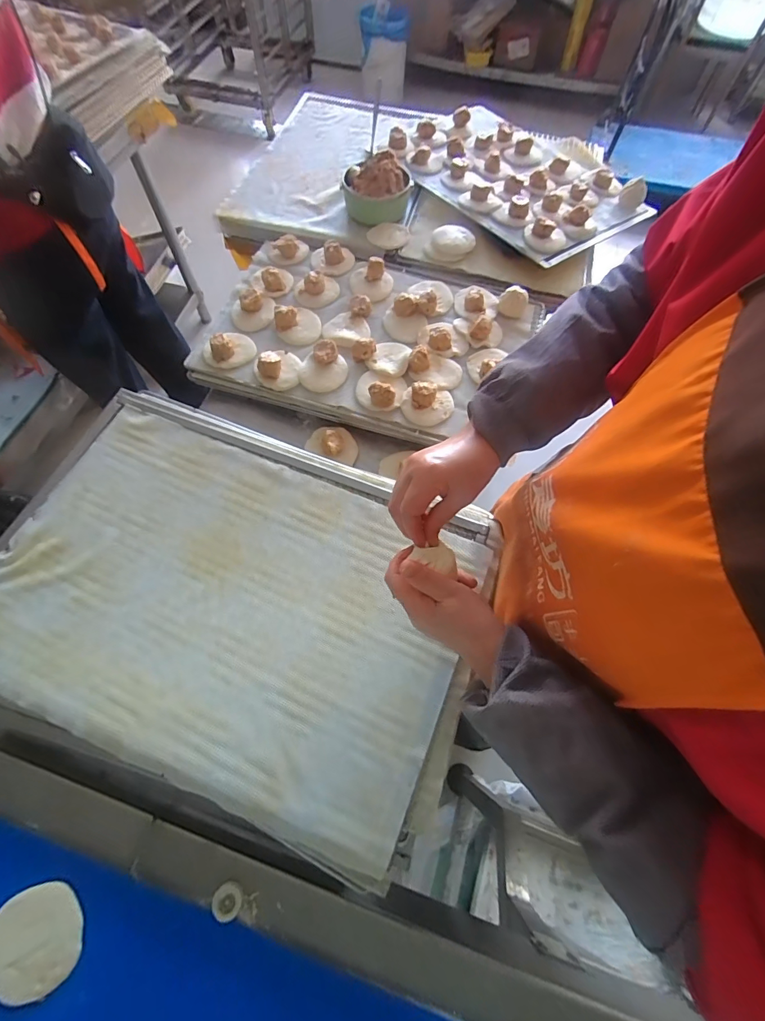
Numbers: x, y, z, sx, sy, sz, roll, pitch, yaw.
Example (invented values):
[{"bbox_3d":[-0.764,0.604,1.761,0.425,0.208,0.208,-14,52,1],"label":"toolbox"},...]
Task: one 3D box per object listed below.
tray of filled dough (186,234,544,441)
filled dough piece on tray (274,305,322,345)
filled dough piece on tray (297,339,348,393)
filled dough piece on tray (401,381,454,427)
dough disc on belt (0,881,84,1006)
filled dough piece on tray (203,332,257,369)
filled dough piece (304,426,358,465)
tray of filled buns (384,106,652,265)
[{"bbox_3d":[-0.027,-0.343,0.783,0.584,0.059,0.409,20,66,7],"label":"tray of filled dough"},{"bbox_3d":[-0.159,-0.353,0.772,0.083,0.032,0.078,-9,66,-6],"label":"filled dough piece on tray"},{"bbox_3d":[-0.108,-0.257,0.730,0.085,0.038,0.087,1,65,-2],"label":"filled dough piece on tray"},{"bbox_3d":[0.079,-0.184,0.700,0.087,0.030,0.072,-3,65,-3],"label":"filled dough piece on tray"},{"bbox_3d":[-0.350,0.431,0.411,0.085,0.016,0.085,1,65,-2],"label":"dough disc on belt"},{"bbox_3d":[-0.280,-0.297,0.745,0.094,0.038,0.081,-35,71,-16],"label":"filled dough piece on tray"},{"bbox_3d":[-0.084,-0.126,0.718,0.093,0.032,0.078,18,66,6],"label":"filled dough piece"},{"bbox_3d":[0.316,-0.824,0.975,0.461,0.053,0.605,-33,70,-15],"label":"tray of filled buns"}]

